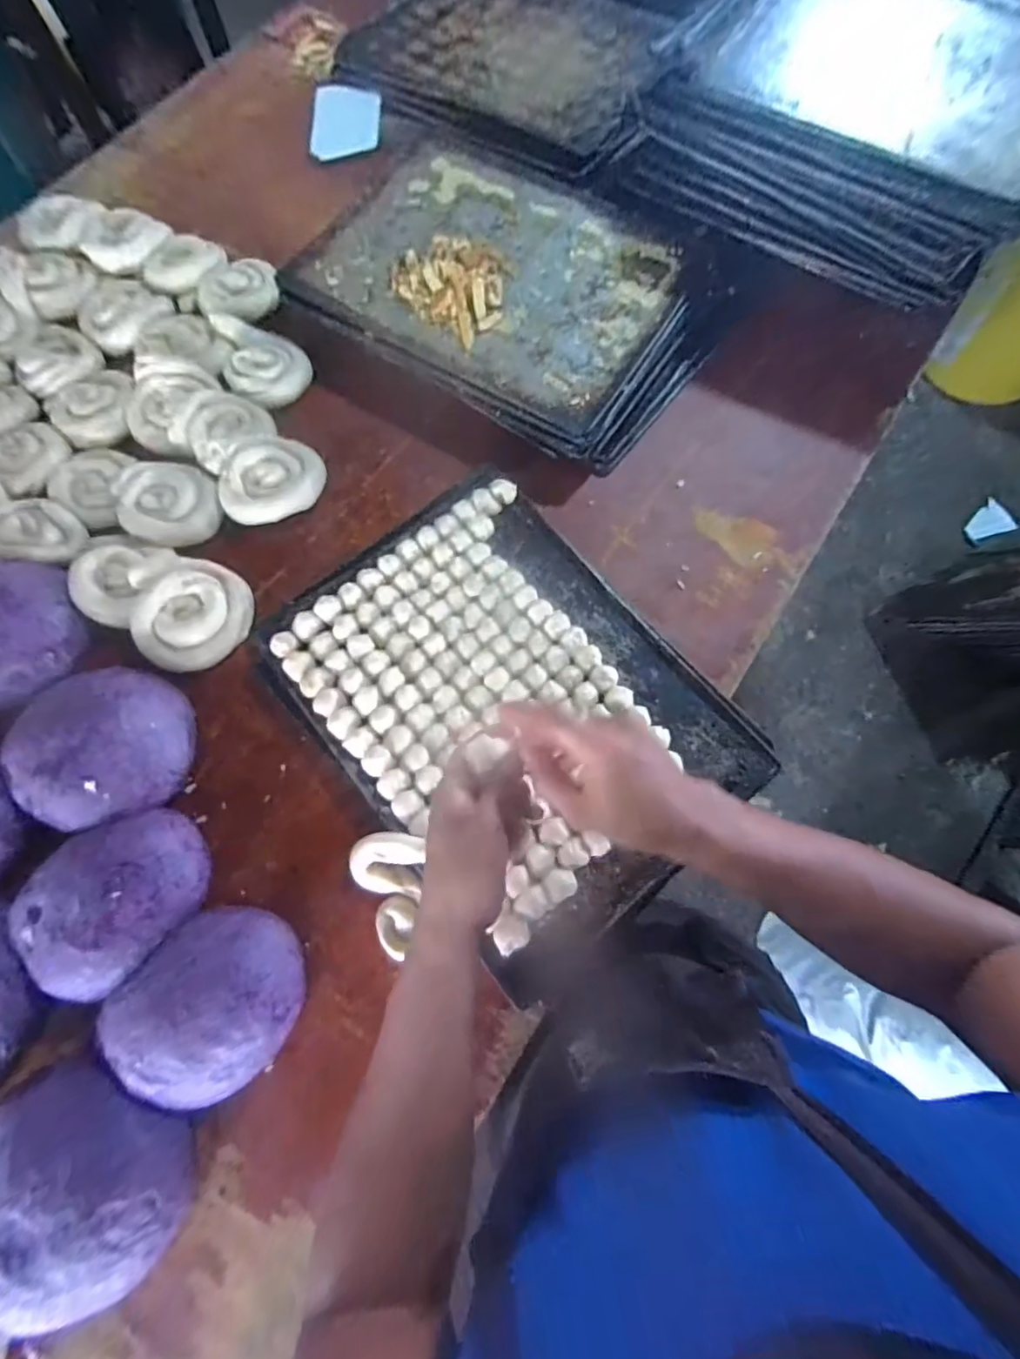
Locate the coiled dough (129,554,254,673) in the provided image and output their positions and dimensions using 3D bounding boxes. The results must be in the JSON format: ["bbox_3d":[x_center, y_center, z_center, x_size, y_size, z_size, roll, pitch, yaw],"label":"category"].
[{"bbox_3d":[-0.344,-0.072,0.596,0.106,0.034,0.121,24,74,7],"label":"coiled dough"}]

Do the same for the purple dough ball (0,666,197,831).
[{"bbox_3d":[-0.396,0.063,0.535,0.149,0.060,0.155,0,72,0],"label":"purple dough ball"}]

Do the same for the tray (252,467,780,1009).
[{"bbox_3d":[0.000,0.015,0.551,0.327,0.031,0.442,-37,76,-14],"label":"tray"}]

